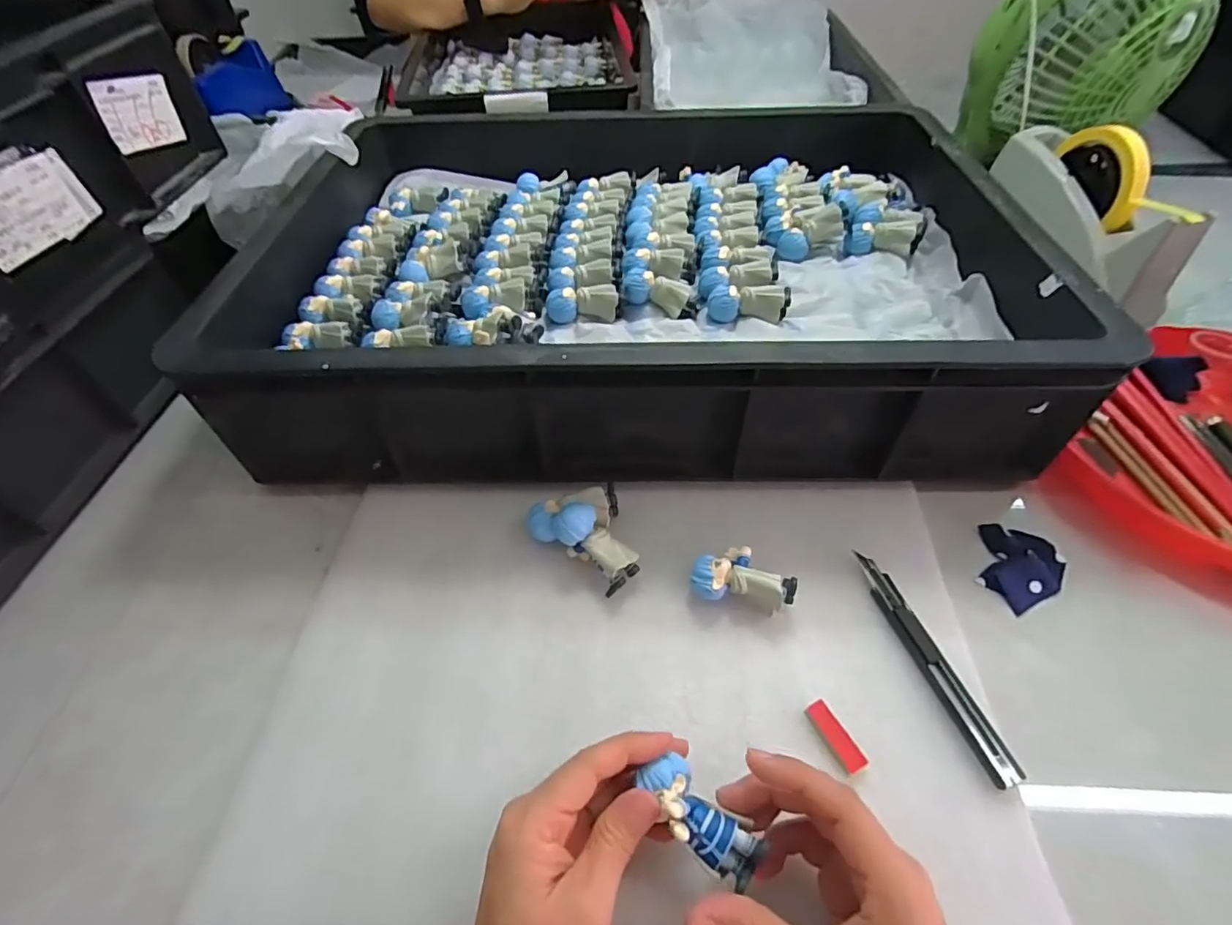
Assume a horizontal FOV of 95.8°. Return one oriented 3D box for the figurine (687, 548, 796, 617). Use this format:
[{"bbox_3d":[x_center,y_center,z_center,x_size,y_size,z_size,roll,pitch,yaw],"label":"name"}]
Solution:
[{"bbox_3d":[0.079,0.072,0.350,0.062,0.032,0.037,7,51,8],"label":"figurine"}]

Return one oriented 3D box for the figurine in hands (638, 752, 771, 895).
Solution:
[{"bbox_3d":[0.038,0.158,0.246,0.062,0.028,0.025,42,63,14],"label":"figurine in hands"}]

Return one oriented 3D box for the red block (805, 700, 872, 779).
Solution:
[{"bbox_3d":[0.119,0.149,0.302,0.013,0.004,0.039,-24,54,-16],"label":"red block"}]

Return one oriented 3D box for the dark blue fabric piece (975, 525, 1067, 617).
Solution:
[{"bbox_3d":[0.263,0.065,0.369,0.058,0.006,0.052,-29,56,-20],"label":"dark blue fabric piece"}]

